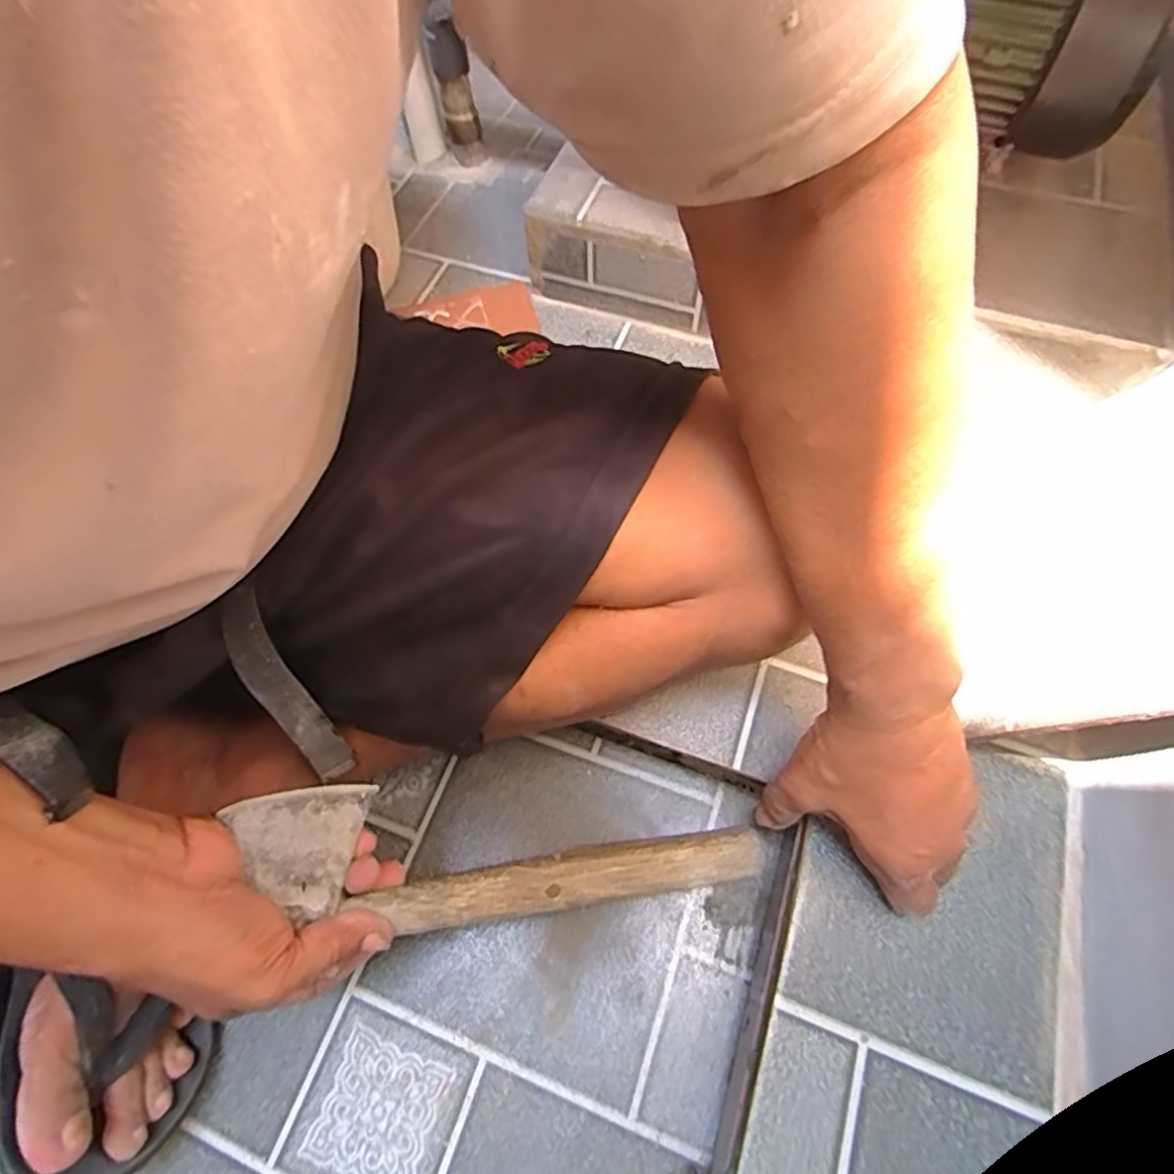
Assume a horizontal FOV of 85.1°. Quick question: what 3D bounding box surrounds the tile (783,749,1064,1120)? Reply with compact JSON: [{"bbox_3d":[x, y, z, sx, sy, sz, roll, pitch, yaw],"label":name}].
[{"bbox_3d":[0.210,0.179,0.391,0.149,0.010,0.186,17,65,12],"label":"tile"}]

